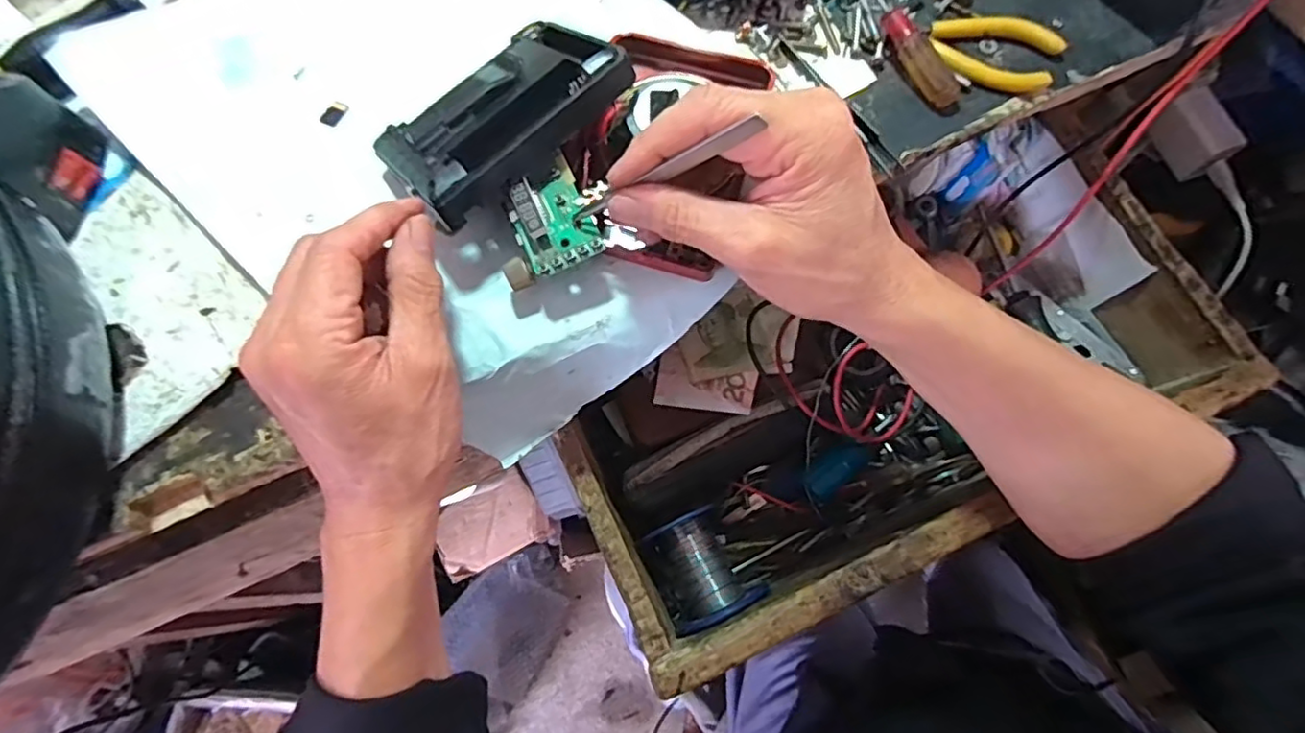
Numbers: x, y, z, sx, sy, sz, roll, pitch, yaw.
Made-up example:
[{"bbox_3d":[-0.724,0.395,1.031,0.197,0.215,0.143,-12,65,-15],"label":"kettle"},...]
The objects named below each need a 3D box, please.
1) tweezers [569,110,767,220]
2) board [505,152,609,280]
[{"bbox_3d":[0.005,-0.079,0.262,0.086,0.010,0.005,-18,70,30],"label":"tweezers"},{"bbox_3d":[-0.048,-0.071,0.299,0.035,0.012,0.054,-23,73,-4],"label":"board"}]

